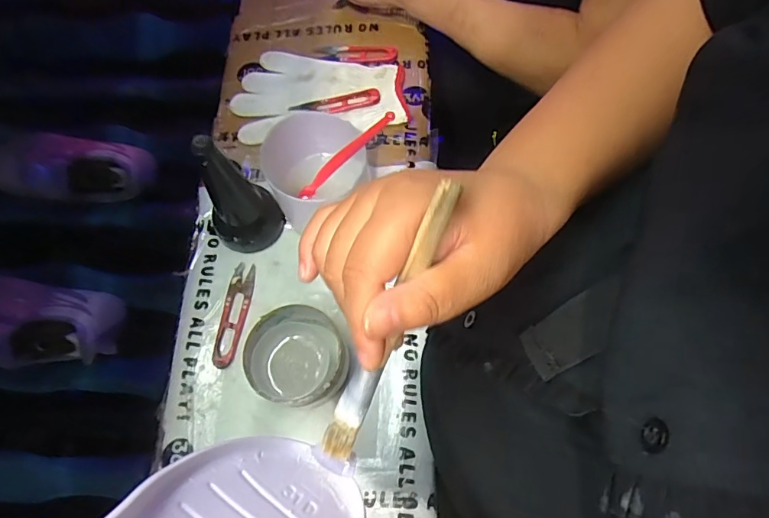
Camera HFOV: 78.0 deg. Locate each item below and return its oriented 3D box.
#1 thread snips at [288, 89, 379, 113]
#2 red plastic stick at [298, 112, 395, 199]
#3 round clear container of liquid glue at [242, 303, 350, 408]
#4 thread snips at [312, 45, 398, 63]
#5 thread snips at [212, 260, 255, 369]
[{"bbox_3d":[-0.056,-0.178,0.542,0.100,0.011,0.021,-6,68,0],"label":"thread snips"},{"bbox_3d":[-0.040,-0.091,0.437,0.138,0.017,0.008,-32,62,38],"label":"red plastic stick"},{"bbox_3d":[-0.075,0.086,0.417,0.081,0.053,0.079,-1,68,2],"label":"round clear container of liquid glue"},{"bbox_3d":[-0.035,-0.251,0.576,0.099,0.006,0.025,5,69,5],"label":"thread snips"},{"bbox_3d":[-0.146,0.052,0.456,0.023,0.007,0.102,7,69,5],"label":"thread snips"}]

